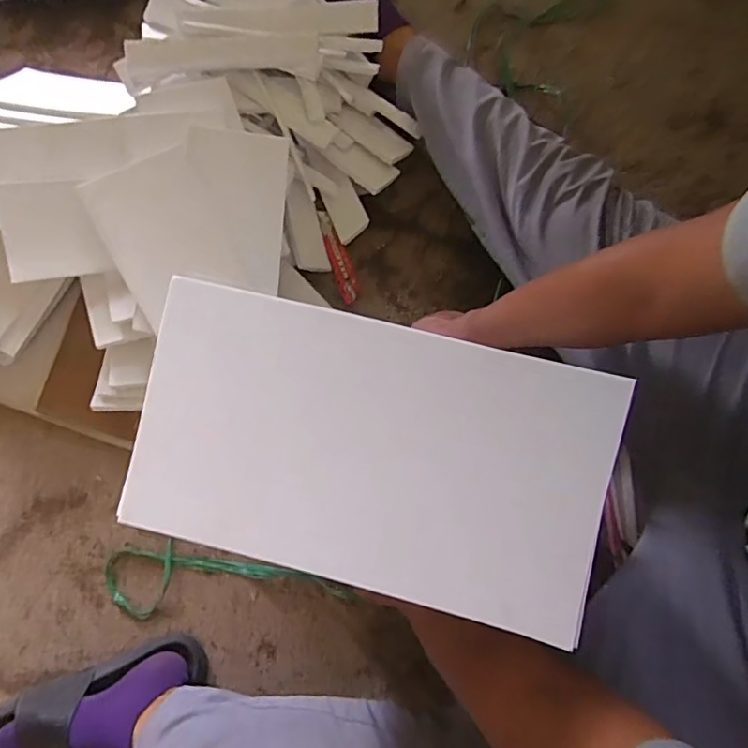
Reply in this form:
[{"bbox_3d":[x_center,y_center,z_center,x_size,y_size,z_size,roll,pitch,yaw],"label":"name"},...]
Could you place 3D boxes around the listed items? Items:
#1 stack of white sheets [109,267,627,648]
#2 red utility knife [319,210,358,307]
[{"bbox_3d":[-0.007,0.046,0.331,0.286,0.014,0.156,13,89,9],"label":"stack of white sheets"},{"bbox_3d":[-0.057,-0.189,0.865,0.029,0.014,0.157,-18,80,0],"label":"red utility knife"}]

